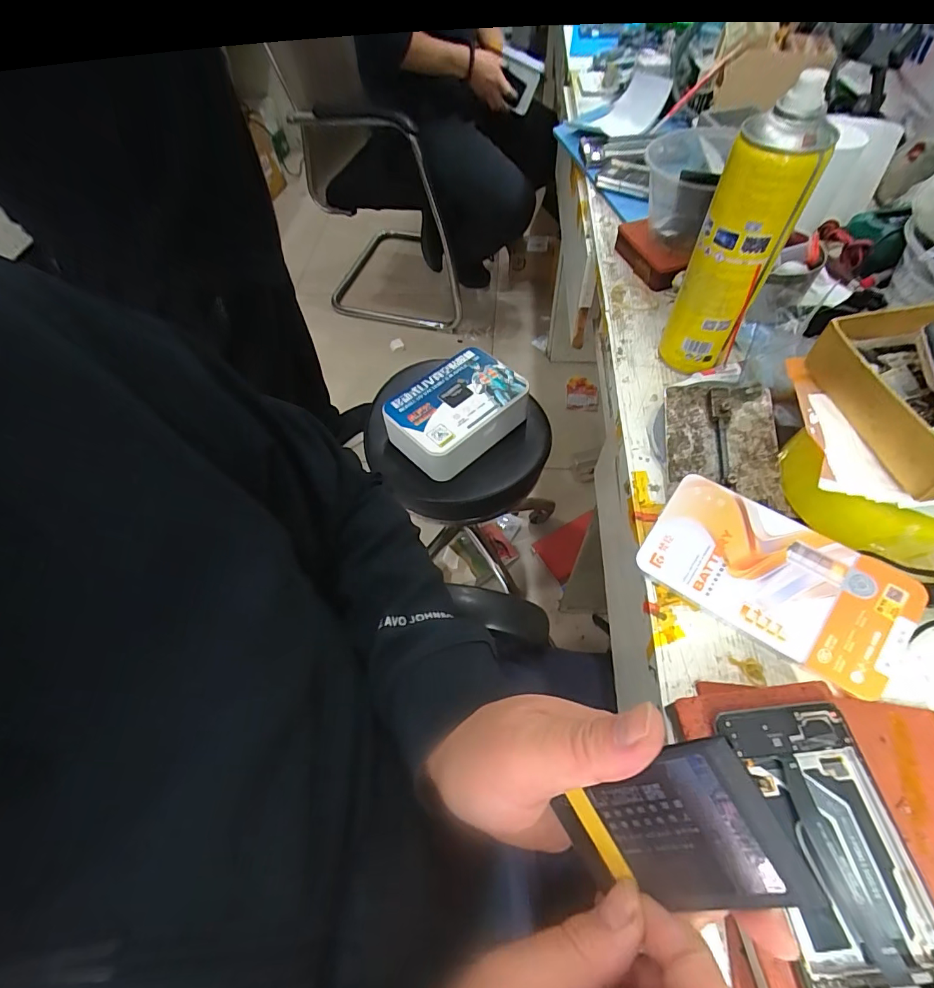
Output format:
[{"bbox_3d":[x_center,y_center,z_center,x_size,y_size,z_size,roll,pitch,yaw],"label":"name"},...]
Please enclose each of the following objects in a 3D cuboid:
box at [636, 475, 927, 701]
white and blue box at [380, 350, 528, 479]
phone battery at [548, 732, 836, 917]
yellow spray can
[{"bbox_3d":[0.219,0.060,0.333,0.167,0.009,0.089,31,82,20],"label":"box"},{"bbox_3d":[-0.019,-0.144,0.797,0.158,0.078,0.218,39,67,24],"label":"white and blue box"},{"bbox_3d":[0.077,0.133,0.181,0.084,0.004,0.061,-34,83,30],"label":"phone battery"},{"bbox_3d":[0.224,-0.193,0.390,0.055,0.219,0.051,-1,58,2],"label":"yellow spray can"}]

